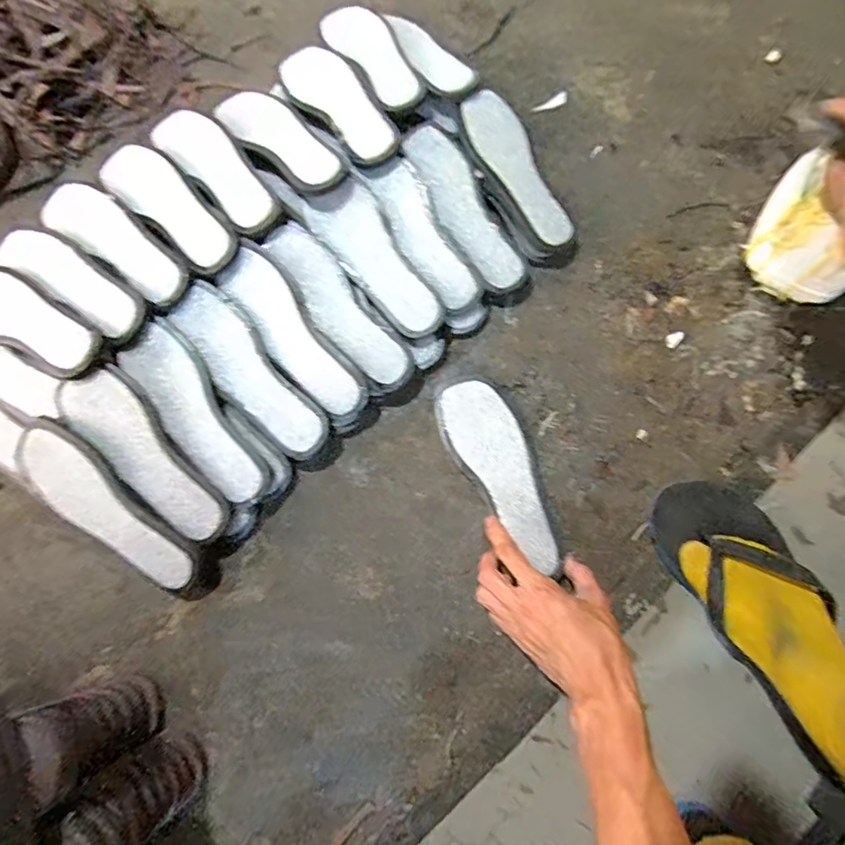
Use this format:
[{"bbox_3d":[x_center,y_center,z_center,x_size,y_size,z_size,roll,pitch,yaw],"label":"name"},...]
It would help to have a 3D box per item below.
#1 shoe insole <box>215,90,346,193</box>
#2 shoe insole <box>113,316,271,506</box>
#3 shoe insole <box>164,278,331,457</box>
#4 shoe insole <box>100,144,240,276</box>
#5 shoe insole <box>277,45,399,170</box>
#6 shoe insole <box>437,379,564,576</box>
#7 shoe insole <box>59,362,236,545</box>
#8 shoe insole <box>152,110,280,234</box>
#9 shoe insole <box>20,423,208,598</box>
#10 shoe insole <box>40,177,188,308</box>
[{"bbox_3d":[-0.178,-0.348,0.614,0.077,0.016,0.207,-37,70,-13],"label":"shoe insole"},{"bbox_3d":[-0.242,-0.008,0.541,0.066,0.011,0.214,-34,89,-7],"label":"shoe insole"},{"bbox_3d":[-0.193,-0.056,0.560,0.070,0.008,0.222,-39,88,-3],"label":"shoe insole"},{"bbox_3d":[-0.300,-0.259,0.587,0.227,0.019,0.070,43,80,11],"label":"shoe insole"},{"bbox_3d":[-0.104,-0.403,0.624,0.073,0.018,0.220,-36,77,-8],"label":"shoe insole"},{"bbox_3d":[0.090,0.053,0.552,0.078,0.011,0.219,-26,75,-5],"label":"shoe insole"},{"bbox_3d":[-0.287,0.031,0.530,0.219,0.010,0.074,44,86,0],"label":"shoe insole"},{"bbox_3d":[-0.245,-0.307,0.597,0.069,0.021,0.226,-43,78,-9],"label":"shoe insole"},{"bbox_3d":[-0.327,0.093,0.521,0.220,0.009,0.073,44,94,0],"label":"shoe insole"},{"bbox_3d":[-0.354,-0.212,0.577,0.225,0.013,0.068,37,79,10],"label":"shoe insole"}]

